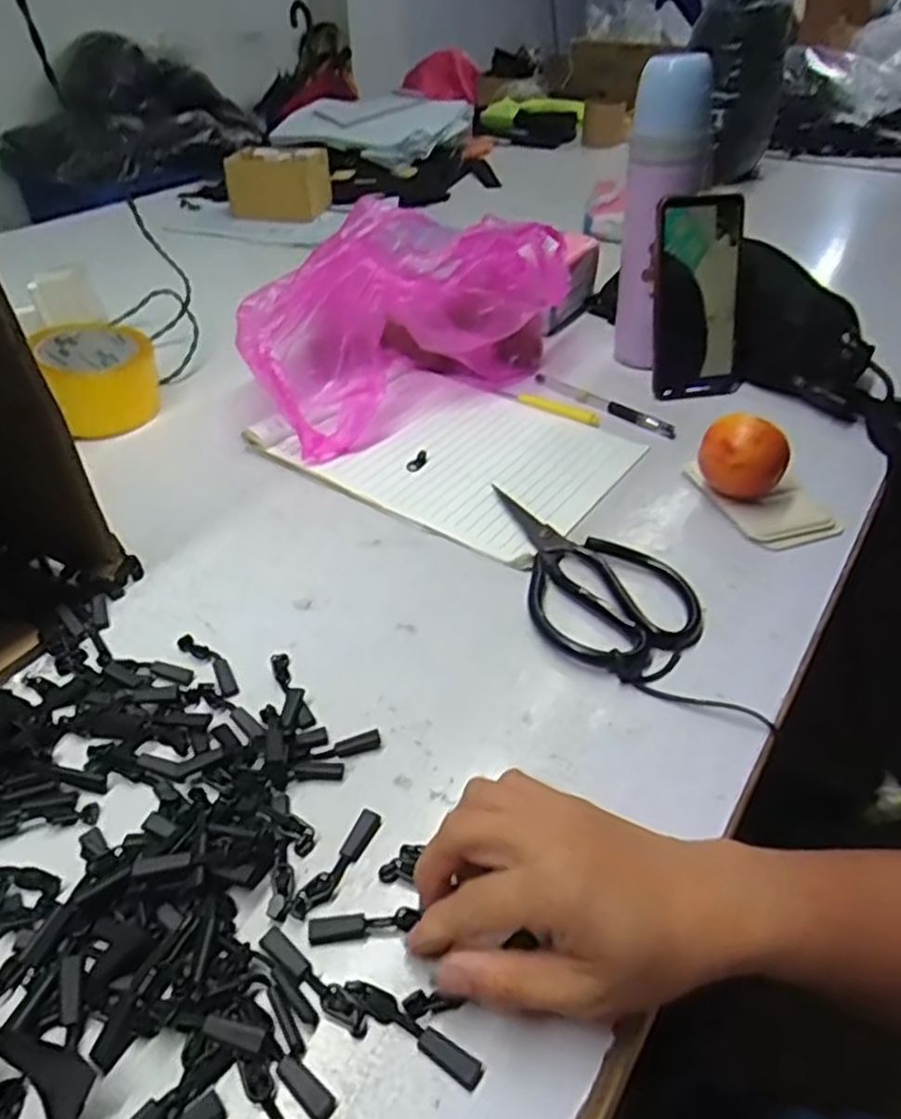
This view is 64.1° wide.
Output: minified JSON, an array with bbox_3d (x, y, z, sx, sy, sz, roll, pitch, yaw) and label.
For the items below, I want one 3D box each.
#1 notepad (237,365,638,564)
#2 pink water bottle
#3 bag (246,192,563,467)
[{"bbox_3d":[0.003,-0.094,0.588,0.256,0.017,0.196,24,46,26],"label":"notepad"},{"bbox_3d":[0.184,-0.289,0.635,0.069,0.246,0.070,10,41,12],"label":"pink water bottle"},{"bbox_3d":[-0.042,-0.220,0.644,0.299,0.141,0.158,-28,47,-29],"label":"bag"}]

